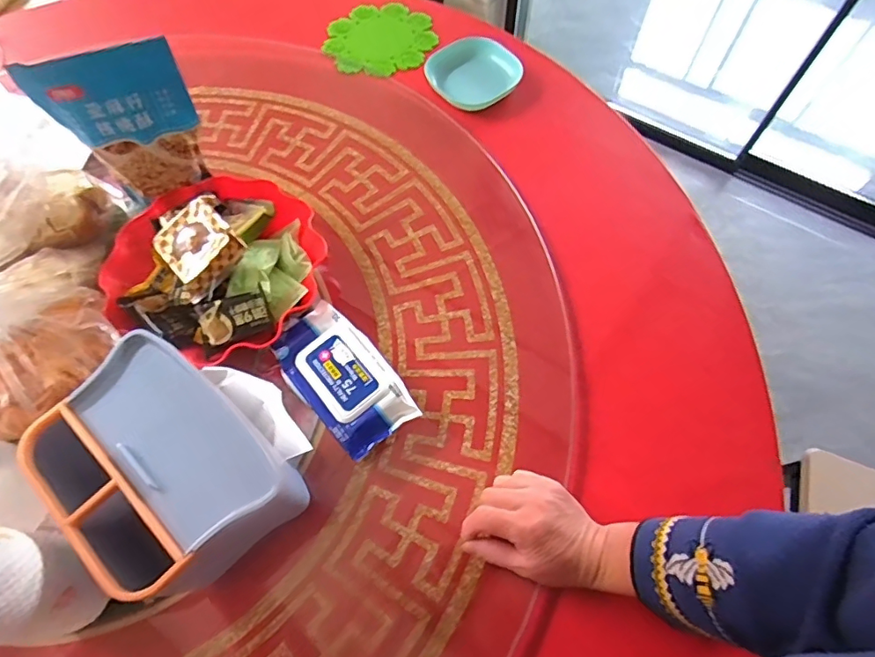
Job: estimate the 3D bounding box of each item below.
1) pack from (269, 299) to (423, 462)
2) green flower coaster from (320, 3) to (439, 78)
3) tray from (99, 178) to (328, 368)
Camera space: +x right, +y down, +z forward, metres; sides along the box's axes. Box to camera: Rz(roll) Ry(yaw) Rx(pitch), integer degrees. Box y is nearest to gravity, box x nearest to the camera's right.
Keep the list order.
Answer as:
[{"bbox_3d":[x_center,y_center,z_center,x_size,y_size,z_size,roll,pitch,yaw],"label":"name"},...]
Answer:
[{"bbox_3d":[-0.101,0.053,0.535,0.089,0.047,0.162,-38,70,-15],"label":"pack"},{"bbox_3d":[-0.091,-0.459,0.794,0.166,0.012,0.169,-1,65,1],"label":"green flower coaster"},{"bbox_3d":[-0.248,-0.080,0.547,0.225,0.065,0.208,14,66,8],"label":"tray"}]

